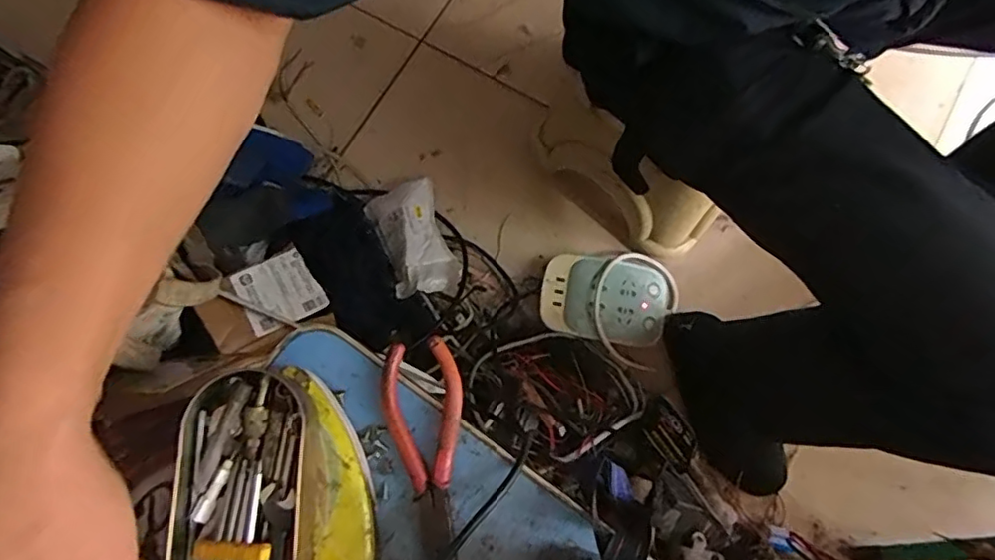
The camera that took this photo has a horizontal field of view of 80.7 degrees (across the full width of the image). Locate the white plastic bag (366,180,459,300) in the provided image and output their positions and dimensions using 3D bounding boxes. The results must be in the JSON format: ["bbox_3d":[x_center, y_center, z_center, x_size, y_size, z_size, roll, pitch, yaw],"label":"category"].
[{"bbox_3d":[-0.124,-0.061,0.855,0.104,0.064,0.185,-19,77,-4],"label":"white plastic bag"}]

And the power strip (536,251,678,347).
[{"bbox_3d":[0.163,0.026,0.847,0.197,0.045,0.130,5,77,2],"label":"power strip"}]

